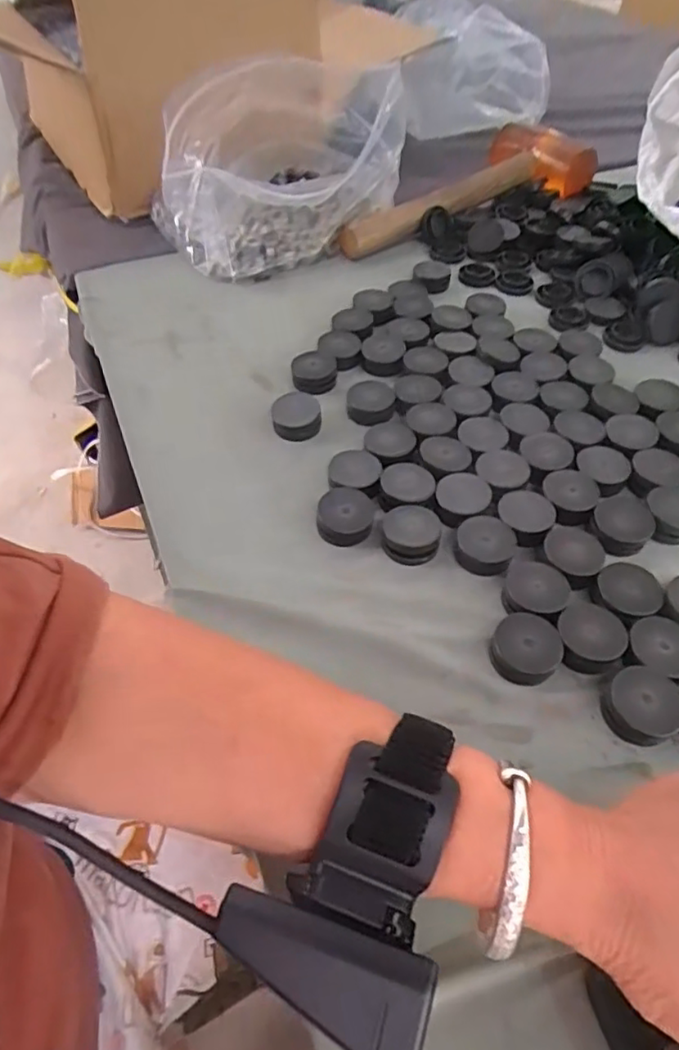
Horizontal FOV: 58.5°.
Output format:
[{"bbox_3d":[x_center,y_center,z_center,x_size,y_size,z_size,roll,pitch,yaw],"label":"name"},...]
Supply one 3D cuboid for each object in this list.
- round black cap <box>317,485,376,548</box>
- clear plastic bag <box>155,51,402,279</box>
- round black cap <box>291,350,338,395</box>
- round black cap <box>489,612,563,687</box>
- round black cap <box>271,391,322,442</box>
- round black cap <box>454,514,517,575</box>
[{"bbox_3d":[0.005,-0.006,0.358,0.030,0.016,0.034,21,53,16],"label":"round black cap"},{"bbox_3d":[-0.063,-0.351,0.560,0.212,0.135,0.143,-27,55,-21],"label":"clear plastic bag"},{"bbox_3d":[-0.019,-0.116,0.455,0.033,0.015,0.037,-3,50,-3],"label":"round black cap"},{"bbox_3d":[0.093,0.062,0.304,0.032,0.013,0.034,0,50,0],"label":"round black cap"},{"bbox_3d":[-0.030,-0.076,0.420,0.033,0.012,0.039,-7,51,-6],"label":"round black cap"},{"bbox_3d":[0.084,0.012,0.347,0.032,0.011,0.034,0,50,0],"label":"round black cap"}]

